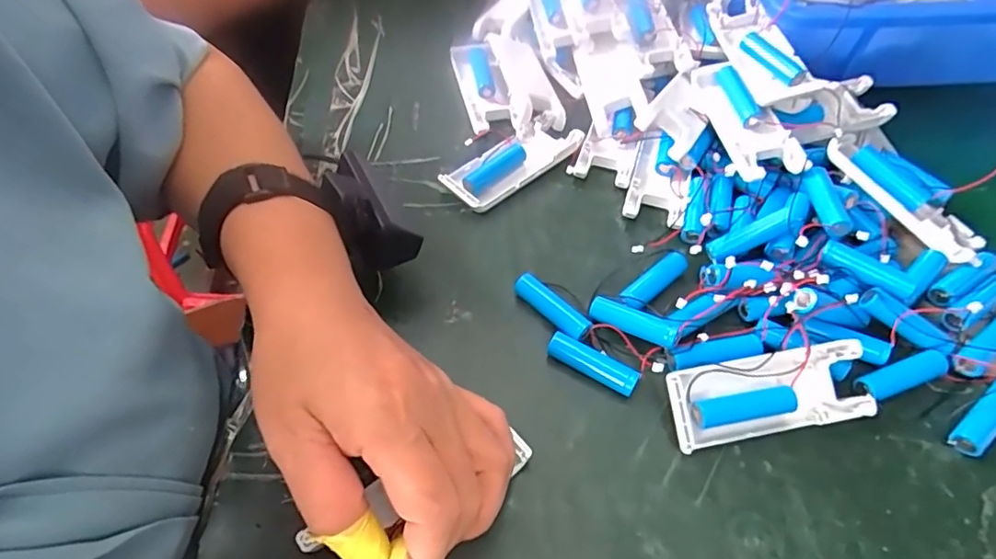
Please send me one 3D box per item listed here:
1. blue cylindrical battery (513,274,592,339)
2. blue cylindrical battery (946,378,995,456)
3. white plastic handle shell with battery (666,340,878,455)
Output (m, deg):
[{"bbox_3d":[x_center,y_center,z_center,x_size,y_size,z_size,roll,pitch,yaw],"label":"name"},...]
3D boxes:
[{"bbox_3d":[0.031,0.016,0.328,0.050,0.013,0.013,38,63,24],"label":"blue cylindrical battery"},{"bbox_3d":[0.249,0.068,0.287,0.048,0.014,0.017,-43,63,-8],"label":"blue cylindrical battery"},{"bbox_3d":[0.138,0.060,0.293,0.103,0.020,0.040,-9,84,-8],"label":"white plastic handle shell with battery"}]

